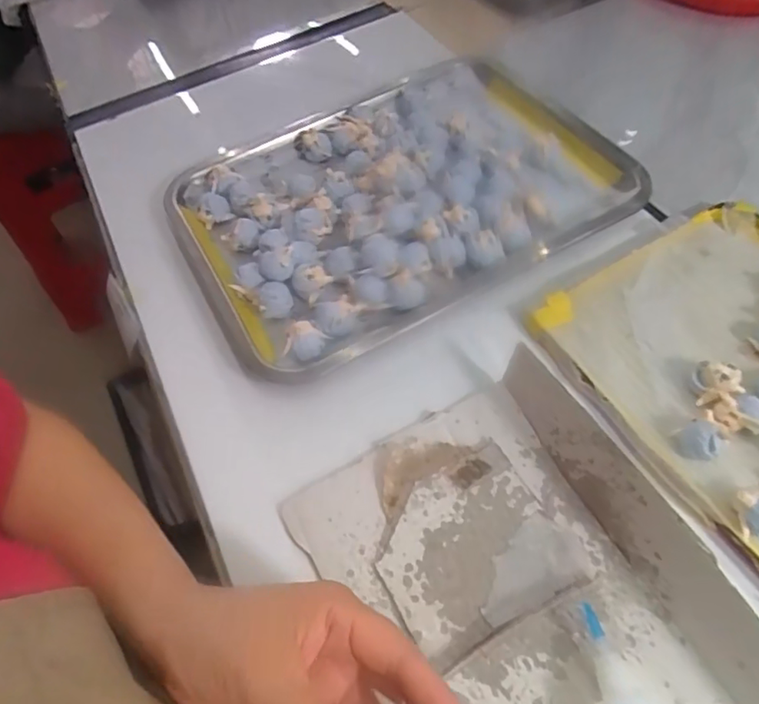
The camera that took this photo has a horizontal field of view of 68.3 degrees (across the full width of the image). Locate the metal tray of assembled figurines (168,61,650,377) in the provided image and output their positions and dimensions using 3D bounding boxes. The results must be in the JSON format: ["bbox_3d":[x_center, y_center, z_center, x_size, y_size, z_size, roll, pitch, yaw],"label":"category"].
[{"bbox_3d":[0.013,-0.139,0.465,0.341,0.033,0.249,-26,57,-10],"label":"metal tray of assembled figurines"}]

